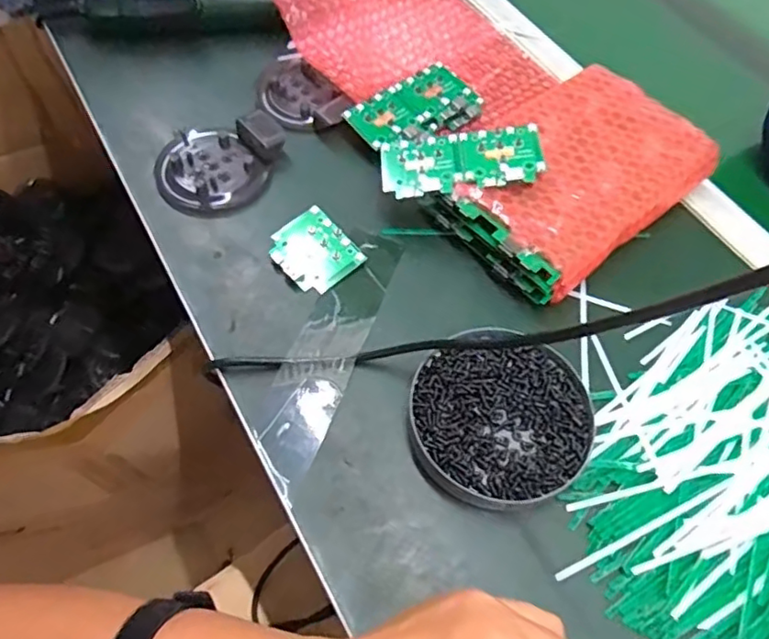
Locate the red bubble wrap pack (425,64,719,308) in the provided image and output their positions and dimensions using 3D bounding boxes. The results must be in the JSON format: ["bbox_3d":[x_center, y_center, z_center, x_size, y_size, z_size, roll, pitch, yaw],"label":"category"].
[{"bbox_3d":[0.149,-0.112,0.469,0.213,0.048,0.138,-36,68,-23],"label":"red bubble wrap pack"}]

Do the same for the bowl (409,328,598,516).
[{"bbox_3d":[0.071,0.062,0.372,0.108,0.022,0.109,2,59,-4],"label":"bowl"}]

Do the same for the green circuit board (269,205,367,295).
[{"bbox_3d":[-0.052,-0.051,0.438,0.052,0.014,0.060,-39,69,-24],"label":"green circuit board"}]

